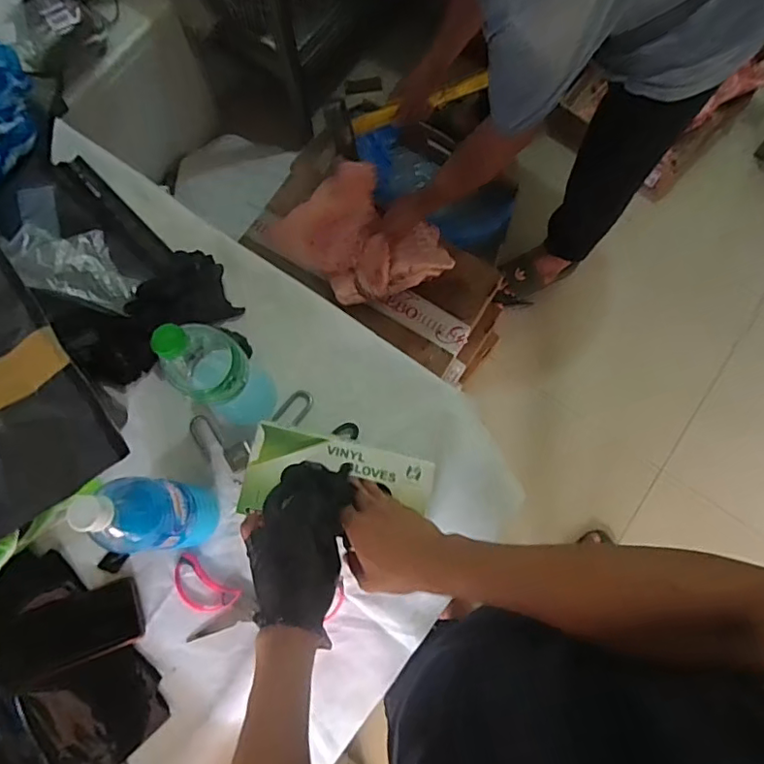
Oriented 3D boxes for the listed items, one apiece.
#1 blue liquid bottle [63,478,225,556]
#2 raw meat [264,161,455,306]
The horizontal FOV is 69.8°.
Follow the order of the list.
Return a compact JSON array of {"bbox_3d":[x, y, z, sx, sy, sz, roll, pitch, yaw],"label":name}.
[{"bbox_3d":[-0.251,0.146,0.606,0.069,0.270,0.075,0,76,1],"label":"blue liquid bottle"},{"bbox_3d":[-0.048,-0.282,1.161,0.262,0.097,0.309,-41,119,18],"label":"raw meat"}]

